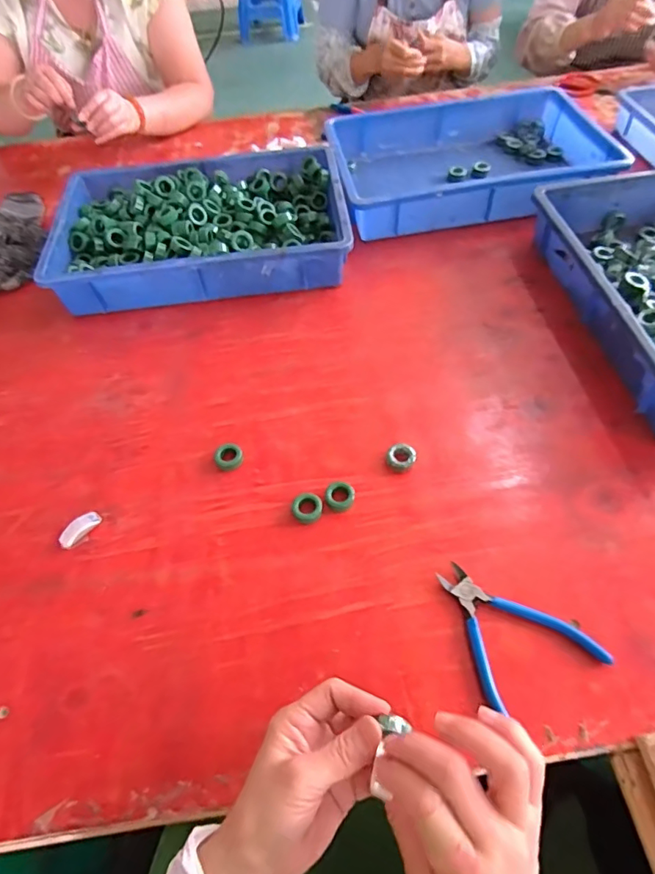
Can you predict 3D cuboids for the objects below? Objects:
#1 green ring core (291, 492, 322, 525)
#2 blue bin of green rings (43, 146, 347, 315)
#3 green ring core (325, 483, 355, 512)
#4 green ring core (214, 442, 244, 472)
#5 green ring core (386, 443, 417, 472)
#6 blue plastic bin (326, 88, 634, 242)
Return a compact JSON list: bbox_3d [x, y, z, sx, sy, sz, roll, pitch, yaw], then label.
[{"bbox_3d":[-0.021,0.075,0.515,0.031,0.010,0.033,-2,55,3],"label":"green ring core"},{"bbox_3d":[-0.193,-0.332,0.771,0.429,0.079,0.303,-8,55,-1],"label":"blue bin of green rings"},{"bbox_3d":[0.014,0.063,0.518,0.031,0.014,0.029,-2,55,3],"label":"green ring core"},{"bbox_3d":[-0.112,0.022,0.559,0.030,0.012,0.033,-2,55,3],"label":"green ring core"},{"bbox_3d":[0.081,0.023,0.542,0.030,0.011,0.032,-2,55,3],"label":"green ring core"},{"bbox_3d":[0.227,-0.468,0.836,0.430,0.070,0.305,-11,55,-3],"label":"blue plastic bin"}]

